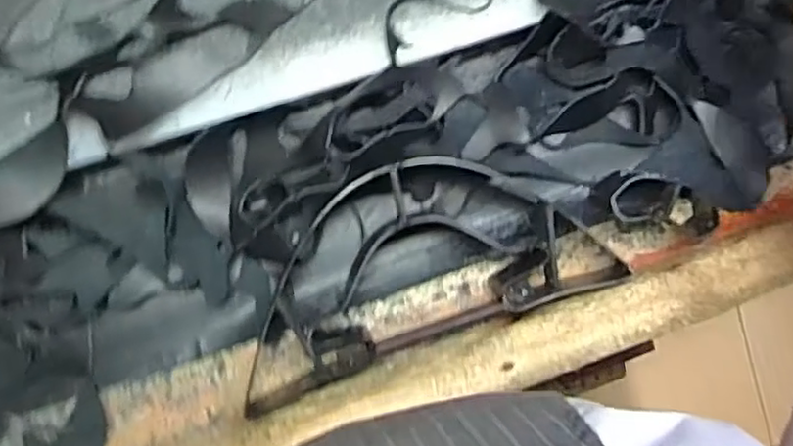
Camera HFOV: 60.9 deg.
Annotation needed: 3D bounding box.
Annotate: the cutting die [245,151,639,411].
[{"bbox_3d":[0.013,0.024,0.451,0.269,0.036,0.125,-20,97,-7],"label":"cutting die"}]

